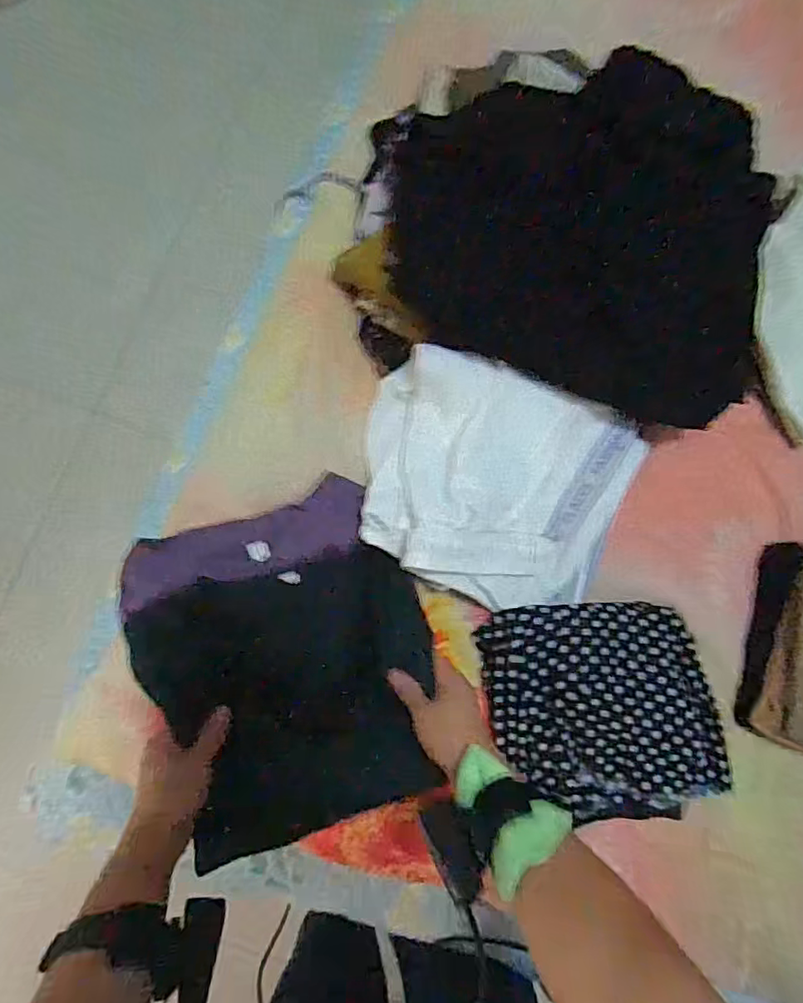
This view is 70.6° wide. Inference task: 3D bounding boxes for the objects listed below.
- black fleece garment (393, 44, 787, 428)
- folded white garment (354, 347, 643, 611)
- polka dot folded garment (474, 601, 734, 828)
[{"bbox_3d":[0.185,-0.257,0.560,0.359,0.058,0.275,17,107,-9],"label":"black fleece garment"},{"bbox_3d":[0.096,-0.015,0.584,0.276,0.062,0.218,21,82,-3],"label":"folded white garment"},{"bbox_3d":[0.216,0.217,0.598,0.248,0.049,0.215,-1,84,-6],"label":"polka dot folded garment"}]

